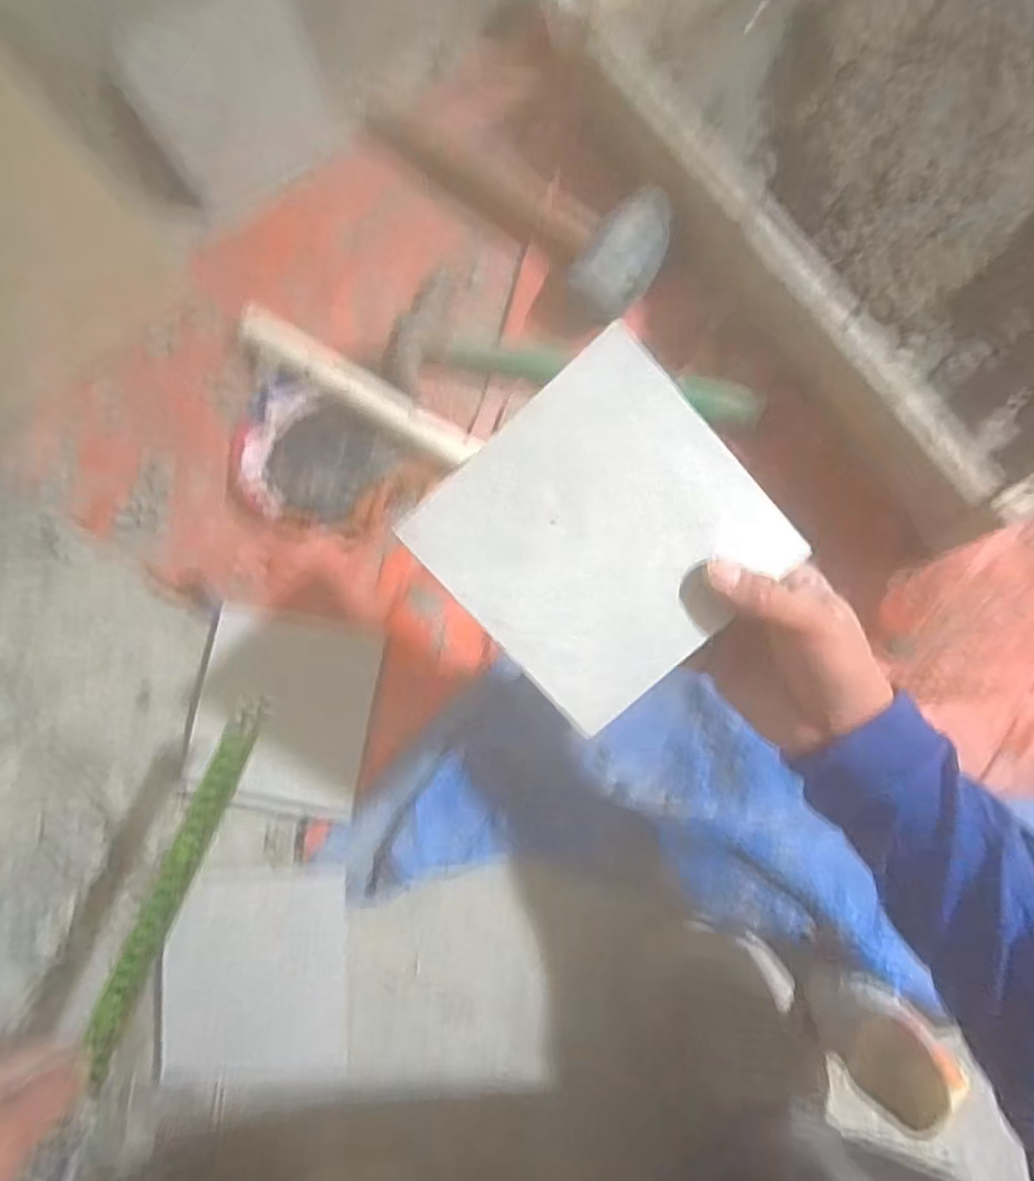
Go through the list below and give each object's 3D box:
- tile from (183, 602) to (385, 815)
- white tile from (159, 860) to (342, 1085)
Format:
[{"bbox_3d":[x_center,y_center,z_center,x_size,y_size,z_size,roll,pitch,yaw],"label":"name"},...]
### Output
[{"bbox_3d":[-0.193,0.096,0.553,0.147,0.015,0.149,10,83,7],"label":"tile"},{"bbox_3d":[-0.207,0.302,0.527,0.143,0.014,0.155,-3,82,5],"label":"white tile"}]

